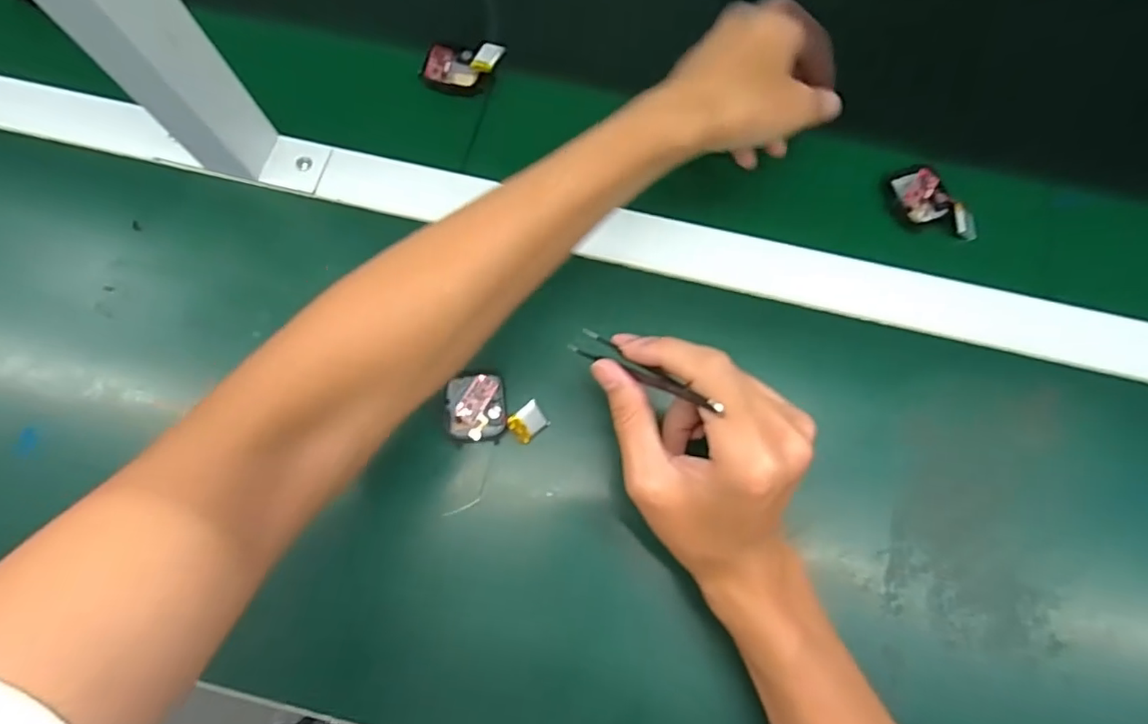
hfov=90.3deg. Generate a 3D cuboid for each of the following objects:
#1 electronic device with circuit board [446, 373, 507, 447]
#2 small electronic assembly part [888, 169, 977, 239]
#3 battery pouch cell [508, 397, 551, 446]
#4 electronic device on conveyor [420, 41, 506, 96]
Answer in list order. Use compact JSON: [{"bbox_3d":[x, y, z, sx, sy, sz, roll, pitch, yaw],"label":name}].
[{"bbox_3d":[-0.059,0.028,0.344,0.035,0.013,0.041,-5,73,-2],"label":"electronic device with circuit board"},{"bbox_3d":[0.246,-0.105,0.394,0.036,0.013,0.062,-34,79,-7],"label":"small electronic assembly part"},{"bbox_3d":[-0.028,0.036,0.345,0.023,0.004,0.020,-42,103,-16],"label":"battery pouch cell"},{"bbox_3d":[-0.081,-0.217,0.422,0.056,0.023,0.033,10,73,3],"label":"electronic device on conveyor"}]

